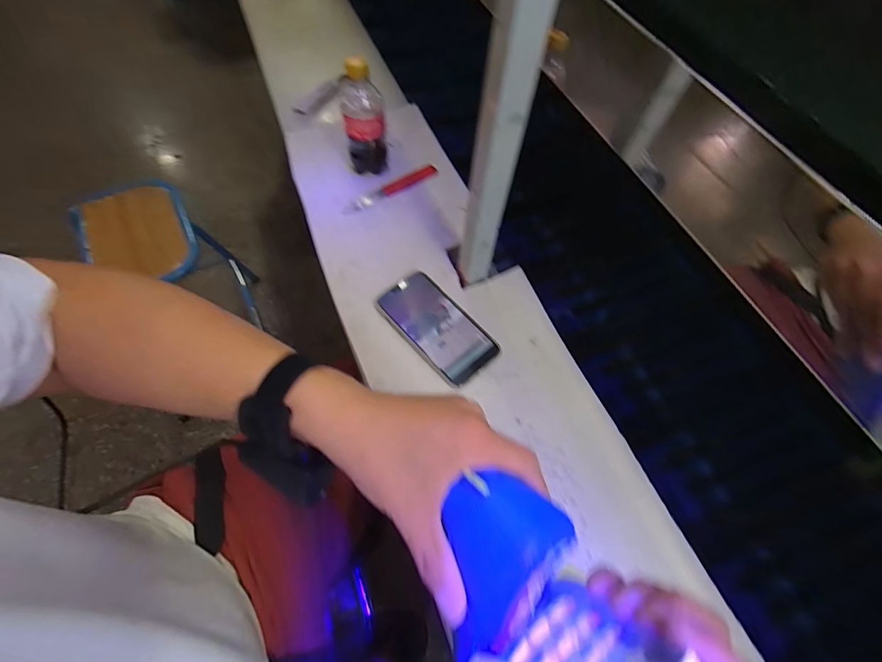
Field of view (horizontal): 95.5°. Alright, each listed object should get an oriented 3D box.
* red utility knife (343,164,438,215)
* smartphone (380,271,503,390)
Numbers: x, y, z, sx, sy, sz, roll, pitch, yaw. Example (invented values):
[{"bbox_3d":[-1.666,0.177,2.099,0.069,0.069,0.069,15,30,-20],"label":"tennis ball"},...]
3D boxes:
[{"bbox_3d":[-0.078,-0.224,0.629,0.164,0.008,0.021,-31,68,-18],"label":"red utility knife"},{"bbox_3d":[-0.004,-0.006,0.513,0.080,0.015,0.156,-39,70,-21],"label":"smartphone"}]

